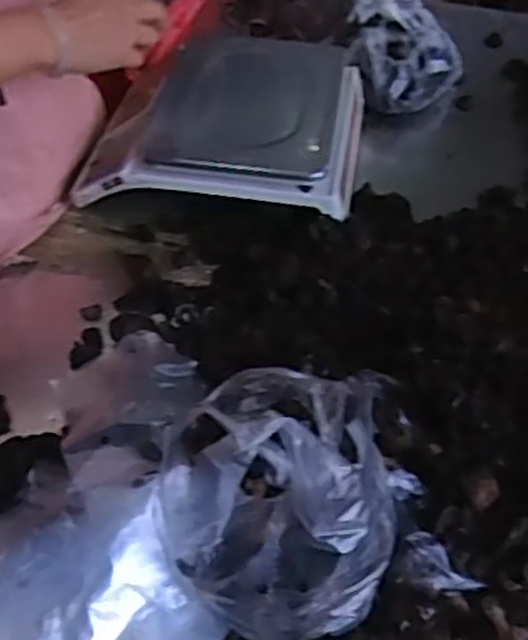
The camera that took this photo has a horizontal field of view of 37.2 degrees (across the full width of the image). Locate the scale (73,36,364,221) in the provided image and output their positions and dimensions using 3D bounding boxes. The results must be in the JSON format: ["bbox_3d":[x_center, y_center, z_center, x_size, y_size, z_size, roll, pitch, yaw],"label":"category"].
[{"bbox_3d":[-0.050,-0.260,1.034,0.342,0.089,0.342,7,46,5],"label":"scale"}]

